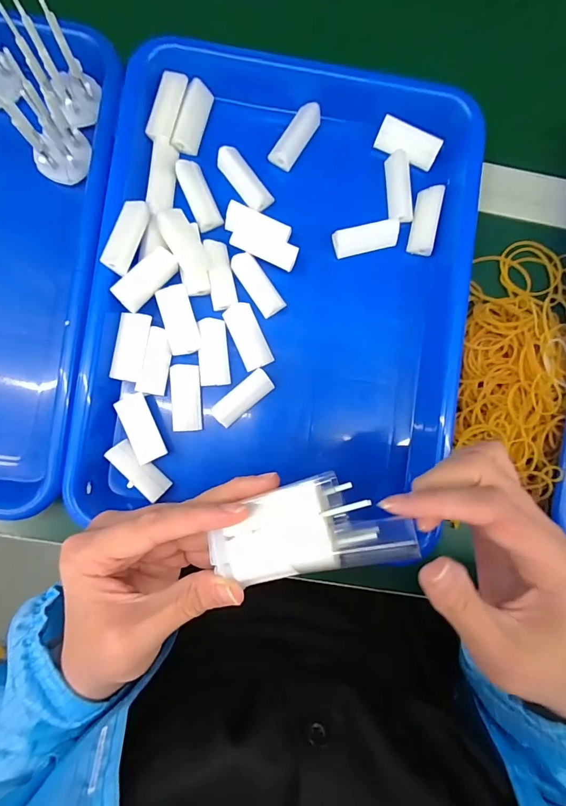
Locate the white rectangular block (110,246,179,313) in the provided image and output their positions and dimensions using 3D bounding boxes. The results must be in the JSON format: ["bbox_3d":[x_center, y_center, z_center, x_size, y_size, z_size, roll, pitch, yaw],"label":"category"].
[{"bbox_3d":[-0.091,-0.083,0.261,0.017,0.011,0.047,41,76,-2],"label":"white rectangular block"}]

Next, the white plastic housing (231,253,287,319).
[{"bbox_3d":[-0.018,-0.084,0.276,0.018,0.008,0.046,-36,90,-4],"label":"white plastic housing"}]

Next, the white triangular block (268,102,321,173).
[{"bbox_3d":[0.009,-0.191,0.281,0.016,0.015,0.047,34,86,-1],"label":"white triangular block"}]

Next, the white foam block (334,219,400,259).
[{"bbox_3d":[0.060,-0.119,0.283,0.046,0.011,0.017,-13,88,-4],"label":"white foam block"}]

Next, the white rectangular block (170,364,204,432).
[{"bbox_3d":[-0.067,-0.004,0.271,0.020,0.006,0.045,-4,88,-3],"label":"white rectangular block"}]

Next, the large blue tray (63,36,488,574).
[{"bbox_3d":[0.001,-0.077,0.272,0.246,0.037,0.320,8,87,-3],"label":"large blue tray"}]

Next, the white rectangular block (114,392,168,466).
[{"bbox_3d":[-0.095,0.017,0.262,0.020,0.007,0.044,-21,89,-4],"label":"white rectangular block"}]

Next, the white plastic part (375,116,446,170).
[{"bbox_3d":[0.091,-0.187,0.282,0.045,0.013,0.020,23,90,-2],"label":"white plastic part"}]

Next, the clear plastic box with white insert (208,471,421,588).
[{"bbox_3d":[0.013,0.055,0.173,0.088,0.012,0.041,-5,91,-1],"label":"clear plastic box with white insert"}]

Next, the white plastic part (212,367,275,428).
[{"bbox_3d":[-0.028,-0.004,0.272,0.045,0.009,0.017,-42,90,-4],"label":"white plastic part"}]

